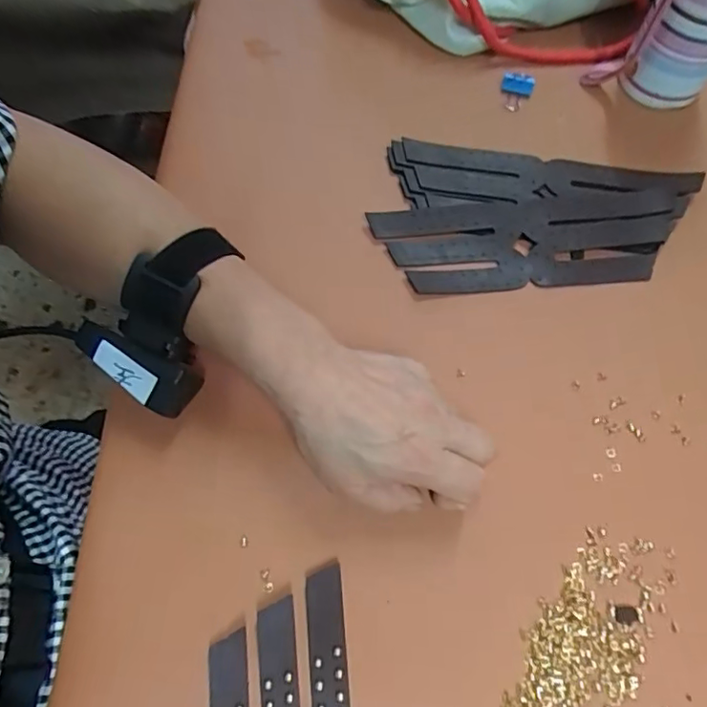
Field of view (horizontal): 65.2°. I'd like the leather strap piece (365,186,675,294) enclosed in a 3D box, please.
[{"bbox_3d":[0.122,-0.080,0.394,0.207,0.008,0.070,-4,74,0],"label":"leather strap piece"}]

